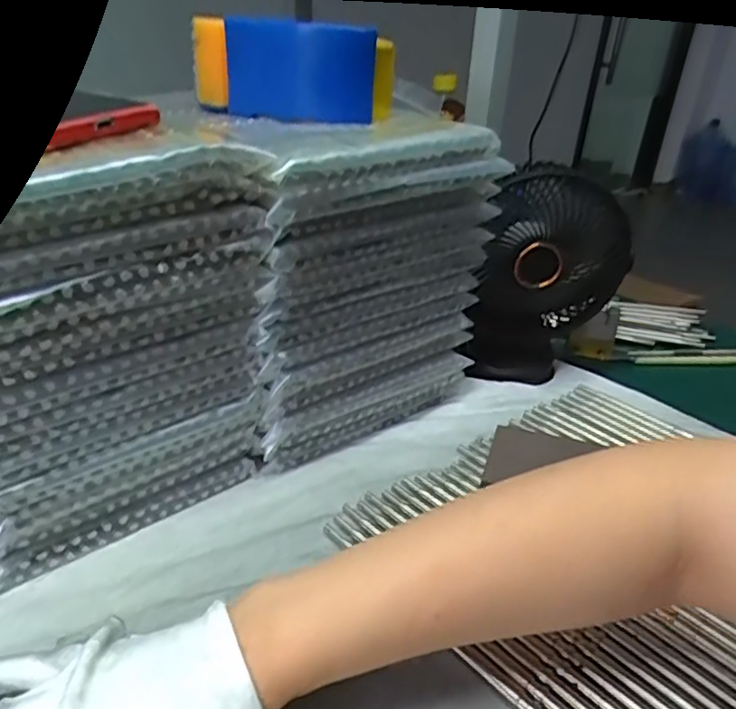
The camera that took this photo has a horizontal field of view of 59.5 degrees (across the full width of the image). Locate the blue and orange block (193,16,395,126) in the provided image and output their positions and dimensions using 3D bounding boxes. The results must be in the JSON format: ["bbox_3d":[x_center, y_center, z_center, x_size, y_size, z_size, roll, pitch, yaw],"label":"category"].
[{"bbox_3d":[-0.052,-0.200,0.451,0.129,0.059,0.057,13,31,14],"label":"blue and orange block"}]

